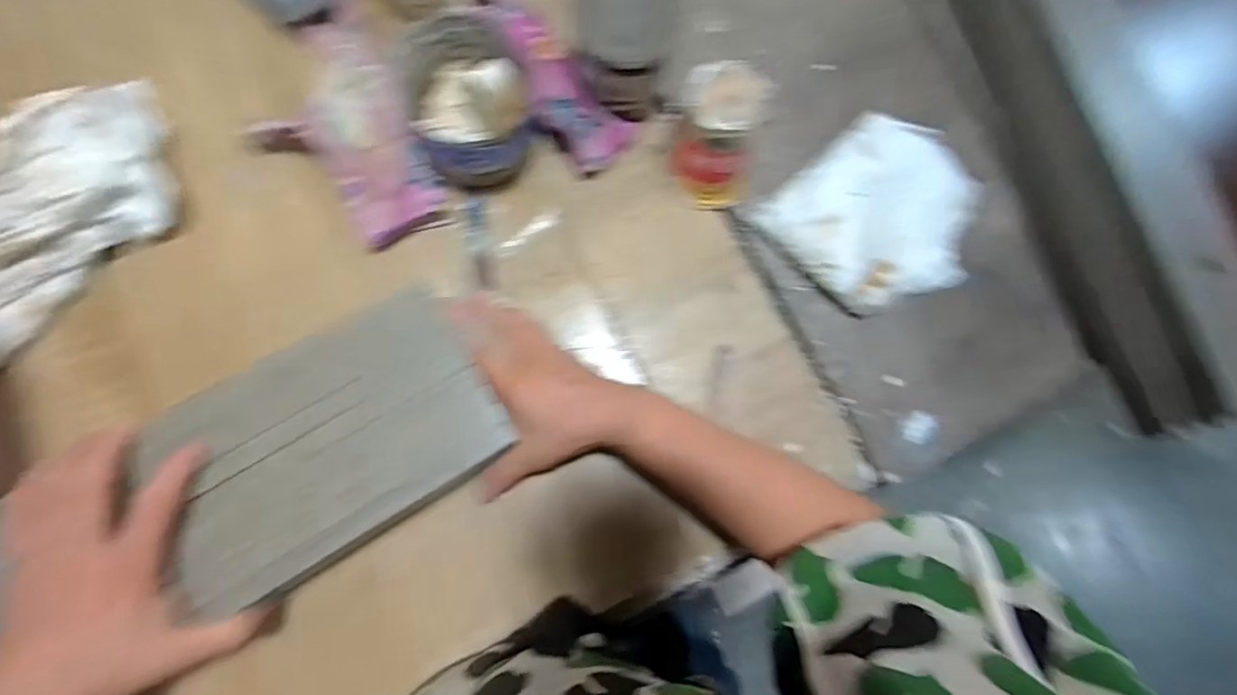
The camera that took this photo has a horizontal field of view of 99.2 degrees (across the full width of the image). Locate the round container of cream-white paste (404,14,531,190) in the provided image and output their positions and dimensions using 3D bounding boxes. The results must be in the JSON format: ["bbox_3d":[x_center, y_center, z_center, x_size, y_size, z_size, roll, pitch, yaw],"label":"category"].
[{"bbox_3d":[-0.119,-0.200,0.426,0.096,0.068,0.116,-23,85,-9],"label":"round container of cream-white paste"}]

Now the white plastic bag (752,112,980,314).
[{"bbox_3d":[0.226,-0.111,0.448,0.152,0.045,0.150,-40,90,-8],"label":"white plastic bag"}]

